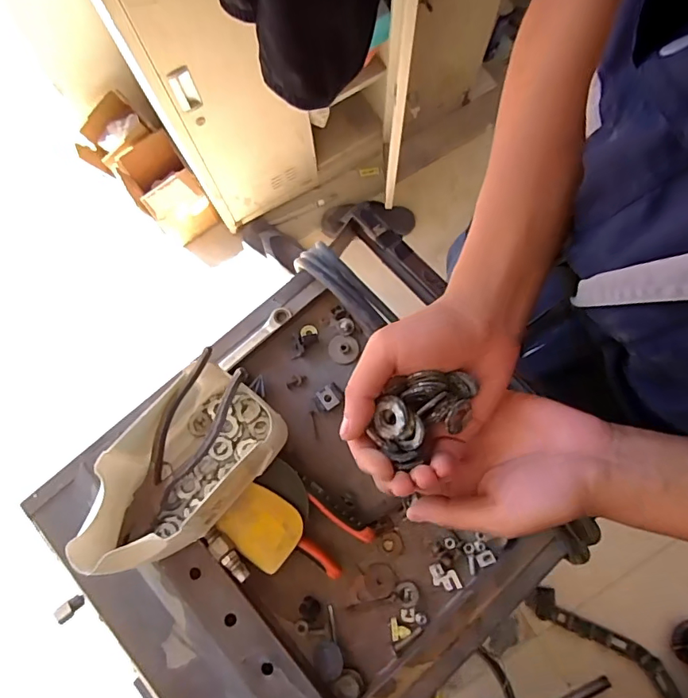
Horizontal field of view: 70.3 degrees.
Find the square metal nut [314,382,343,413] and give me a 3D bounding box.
[{"bbox_3d":[-0.016,0.048,0.486,0.028,0.004,0.022,-30,78,-5],"label":"square metal nut"}]

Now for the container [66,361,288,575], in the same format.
[{"bbox_3d":[-0.135,0.101,0.412,0.095,0.079,0.174,39,81,10],"label":"container"}]

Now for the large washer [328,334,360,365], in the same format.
[{"bbox_3d":[0.000,0.000,0.503,0.030,0.006,0.031,-15,77,-2],"label":"large washer"}]

